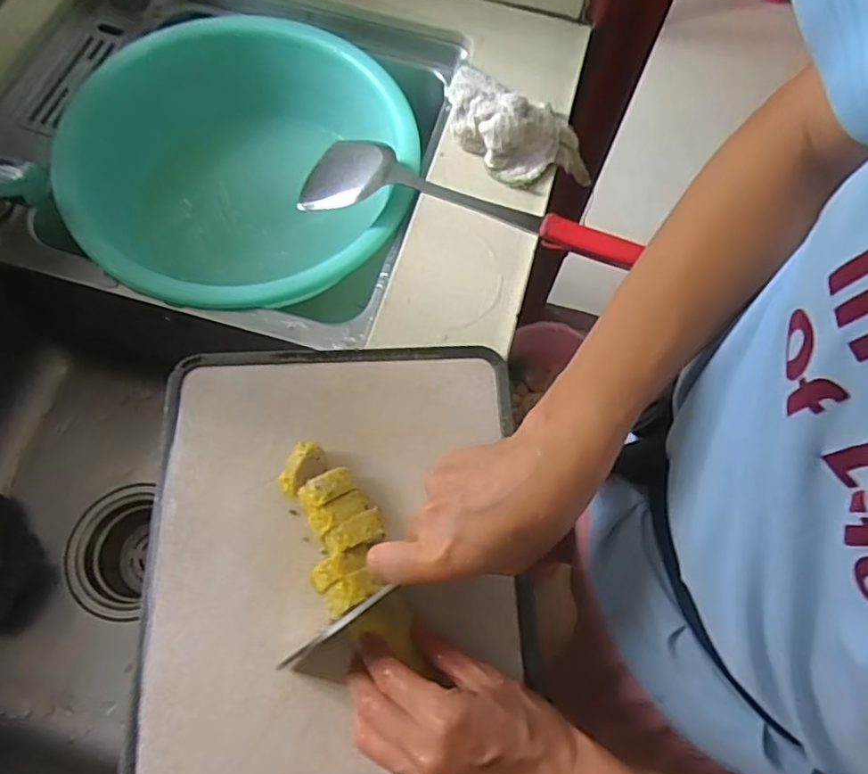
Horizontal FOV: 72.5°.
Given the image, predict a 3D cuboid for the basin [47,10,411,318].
[{"bbox_3d":[-0.189,-0.217,0.622,0.322,0.130,0.341,2,68,-1],"label":"basin"}]

